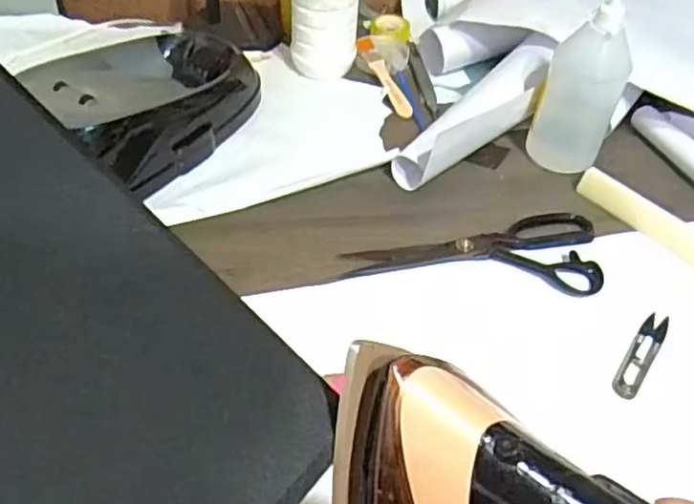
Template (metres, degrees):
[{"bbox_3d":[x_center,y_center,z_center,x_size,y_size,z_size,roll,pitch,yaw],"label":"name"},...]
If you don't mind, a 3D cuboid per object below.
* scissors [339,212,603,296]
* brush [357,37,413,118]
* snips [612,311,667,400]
[{"bbox_3d":[0.120,-0.006,0.620,0.230,0.010,0.090,5,47,-1],"label":"scissors"},{"bbox_3d":[0.046,-0.211,0.798,0.025,0.021,0.133,-17,54,-17],"label":"brush"},{"bbox_3d":[0.247,0.085,0.555,0.022,0.004,0.099,31,52,21],"label":"snips"}]

